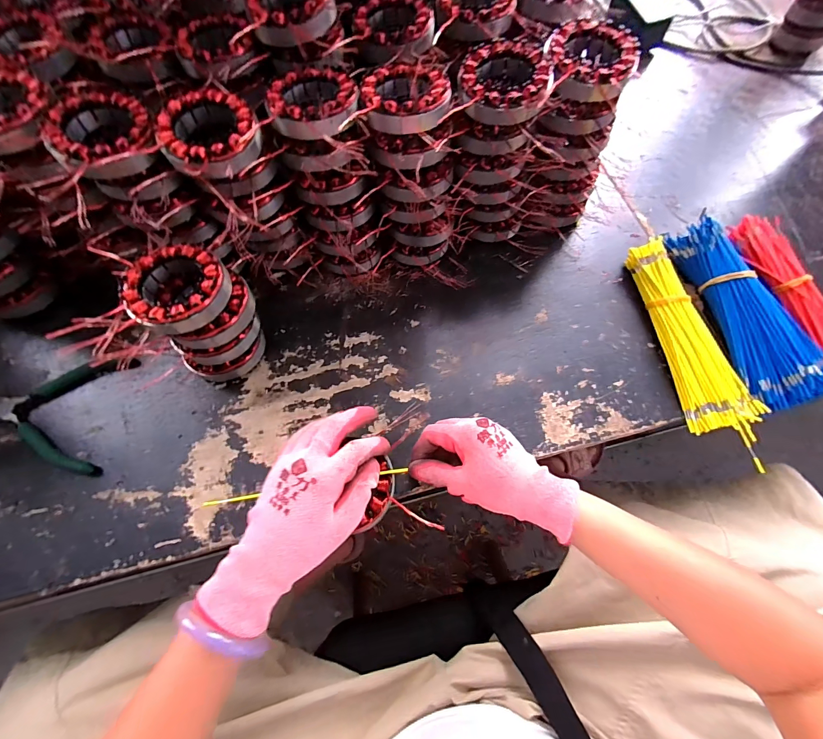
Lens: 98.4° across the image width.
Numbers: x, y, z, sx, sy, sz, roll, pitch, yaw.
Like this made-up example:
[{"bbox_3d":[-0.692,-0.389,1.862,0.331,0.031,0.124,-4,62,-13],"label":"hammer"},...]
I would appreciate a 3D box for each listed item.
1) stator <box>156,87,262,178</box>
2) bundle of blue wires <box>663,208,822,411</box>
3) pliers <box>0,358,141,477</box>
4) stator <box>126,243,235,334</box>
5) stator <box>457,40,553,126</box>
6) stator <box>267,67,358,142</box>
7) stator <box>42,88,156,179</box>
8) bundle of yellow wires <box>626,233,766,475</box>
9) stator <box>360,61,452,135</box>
[{"bbox_3d":[-0.189,-0.214,0.330,0.083,0.031,0.091,0,68,-1],"label":"stator"},{"bbox_3d":[0.407,-0.078,0.433,0.095,0.049,0.243,-10,69,-5],"label":"bundle of blue wires"},{"bbox_3d":[-0.383,0.039,0.393,0.130,0.012,0.132,8,68,2],"label":"pliers"},{"bbox_3d":[-0.216,-0.073,0.334,0.088,0.036,0.085,0,68,-1],"label":"stator"},{"bbox_3d":[0.091,-0.282,0.350,0.084,0.028,0.084,13,68,4],"label":"stator"},{"bbox_3d":[-0.095,-0.259,0.344,0.084,0.026,0.083,0,68,-1],"label":"stator"},{"bbox_3d":[-0.275,-0.207,0.325,0.092,0.039,0.087,25,70,9],"label":"stator"},{"bbox_3d":[0.331,-0.031,0.420,0.073,0.035,0.282,-6,68,-3],"label":"bundle of yellow wires"},{"bbox_3d":[-0.005,-0.267,0.350,0.083,0.031,0.093,29,71,10],"label":"stator"}]

